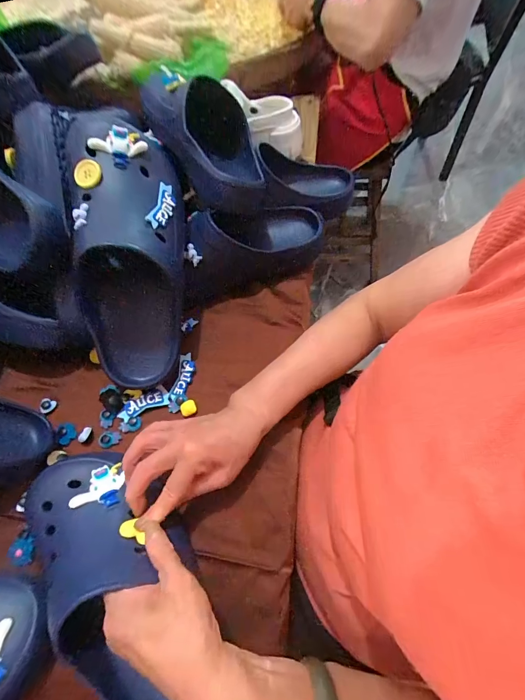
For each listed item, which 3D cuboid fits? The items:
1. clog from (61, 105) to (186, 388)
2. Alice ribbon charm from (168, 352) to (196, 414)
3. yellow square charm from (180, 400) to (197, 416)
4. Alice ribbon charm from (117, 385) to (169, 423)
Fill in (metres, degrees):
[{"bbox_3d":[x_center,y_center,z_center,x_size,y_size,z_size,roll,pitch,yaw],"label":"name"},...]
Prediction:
[{"bbox_3d":[-0.161,-0.113,0.391,0.134,0.291,0.093,1,17,4],"label":"clog"},{"bbox_3d":[-0.101,0.039,0.415,0.023,0.007,0.073,9,62,8],"label":"Alice ribbon charm"},{"bbox_3d":[-0.091,0.069,0.403,0.018,0.004,0.017,-29,63,-13],"label":"yellow square charm"},{"bbox_3d":[-0.147,0.067,0.407,0.062,0.006,0.023,-23,83,-9],"label":"Alice ribbon charm"}]

